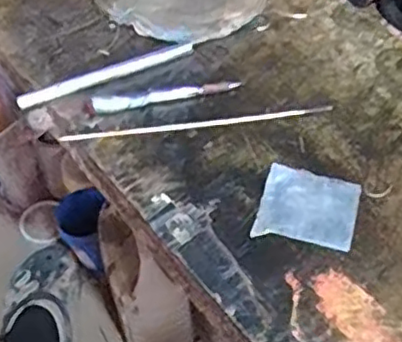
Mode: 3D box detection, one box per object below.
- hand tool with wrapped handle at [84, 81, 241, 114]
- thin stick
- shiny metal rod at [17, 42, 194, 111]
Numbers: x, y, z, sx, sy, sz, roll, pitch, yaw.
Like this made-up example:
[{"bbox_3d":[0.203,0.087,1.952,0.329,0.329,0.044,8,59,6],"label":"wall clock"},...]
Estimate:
[{"bbox_3d":[-0.032,-0.065,0.555,0.131,0.008,0.015,-10,52,-8],"label":"hand tool with wrapped handle"},{"bbox_3d":[-0.002,-0.040,0.542,0.226,0.004,0.010,-7,52,-5],"label":"thin stick"},{"bbox_3d":[-0.082,-0.087,0.579,0.163,0.011,0.017,-22,54,-16],"label":"shiny metal rod"}]

